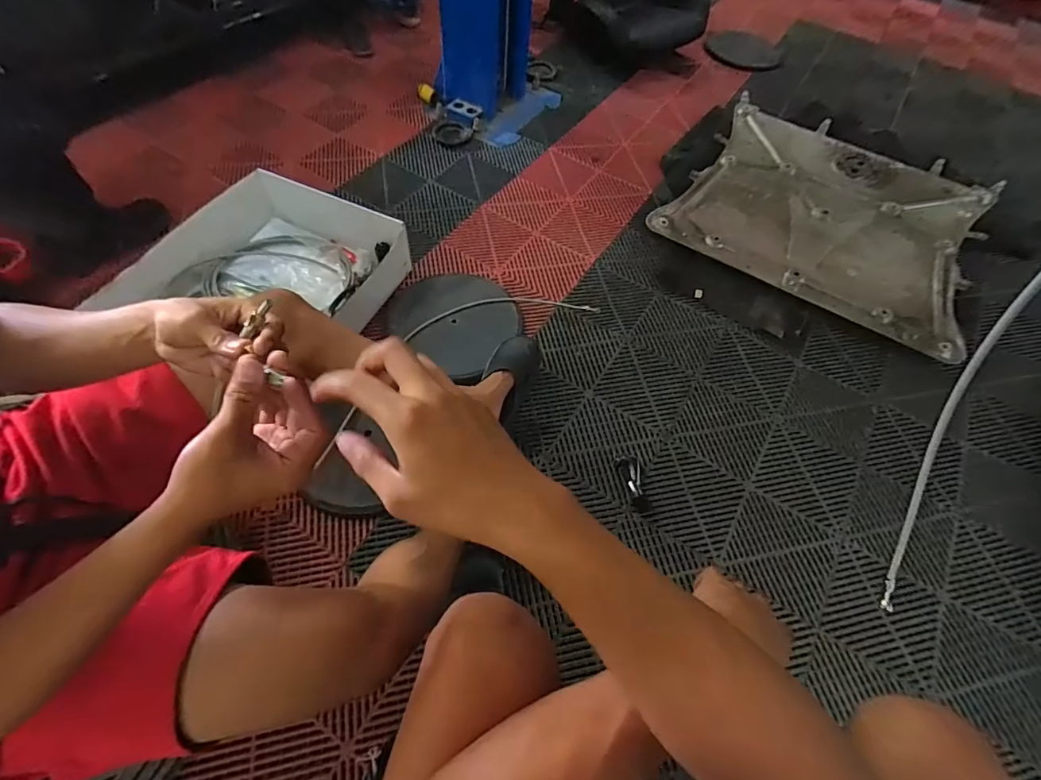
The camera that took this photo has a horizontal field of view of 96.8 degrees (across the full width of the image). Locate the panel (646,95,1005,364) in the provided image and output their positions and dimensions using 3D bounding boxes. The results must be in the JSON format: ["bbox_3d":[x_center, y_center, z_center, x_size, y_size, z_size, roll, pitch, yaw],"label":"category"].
[{"bbox_3d":[0.919,-0.528,1.401,0.855,0.128,0.748,37,64,16],"label":"panel"}]

